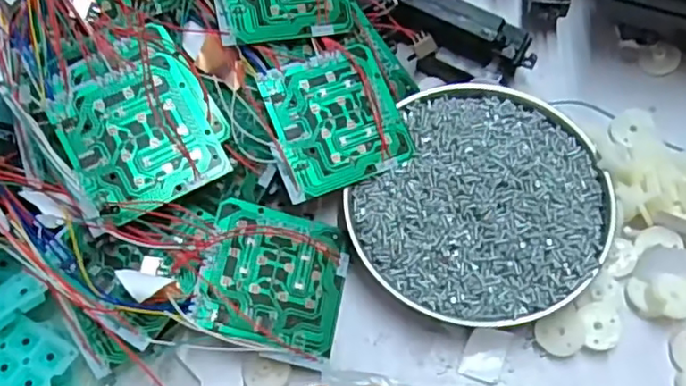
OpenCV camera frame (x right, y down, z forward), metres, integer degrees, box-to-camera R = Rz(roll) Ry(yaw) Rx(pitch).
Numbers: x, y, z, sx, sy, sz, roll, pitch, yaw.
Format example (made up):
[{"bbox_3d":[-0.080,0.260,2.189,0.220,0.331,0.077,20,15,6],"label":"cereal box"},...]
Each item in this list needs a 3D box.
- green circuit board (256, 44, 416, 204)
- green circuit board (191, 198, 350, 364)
[{"bbox_3d":[-0.005,-0.039,0.340,0.073,0.004,0.071,-20,81,-16],"label":"green circuit board"},{"bbox_3d":[-0.034,0.043,0.320,0.072,0.004,0.069,17,63,-12],"label":"green circuit board"}]

